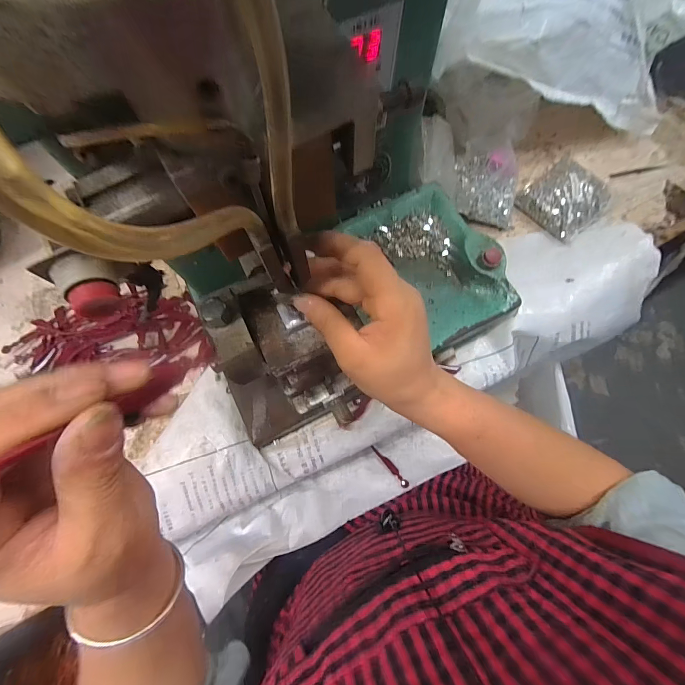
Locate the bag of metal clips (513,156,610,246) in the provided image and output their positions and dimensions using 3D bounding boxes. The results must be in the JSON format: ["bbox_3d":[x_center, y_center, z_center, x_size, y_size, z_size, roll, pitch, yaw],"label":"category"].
[{"bbox_3d":[0.318,-0.205,0.490,0.104,0.038,0.101,-40,77,-9],"label":"bag of metal clips"}]

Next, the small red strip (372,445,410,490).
[{"bbox_3d":[0.068,0.177,0.493,0.011,0.009,0.086,-39,36,-9],"label":"small red strip"}]

